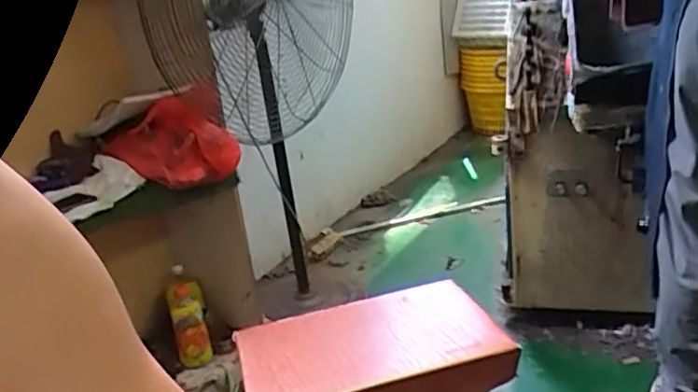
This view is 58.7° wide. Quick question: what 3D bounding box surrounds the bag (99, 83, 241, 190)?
[{"bbox_3d":[-0.421,-0.136,1.454,0.282,0.185,0.212,-13,21,-19],"label":"bag"}]

